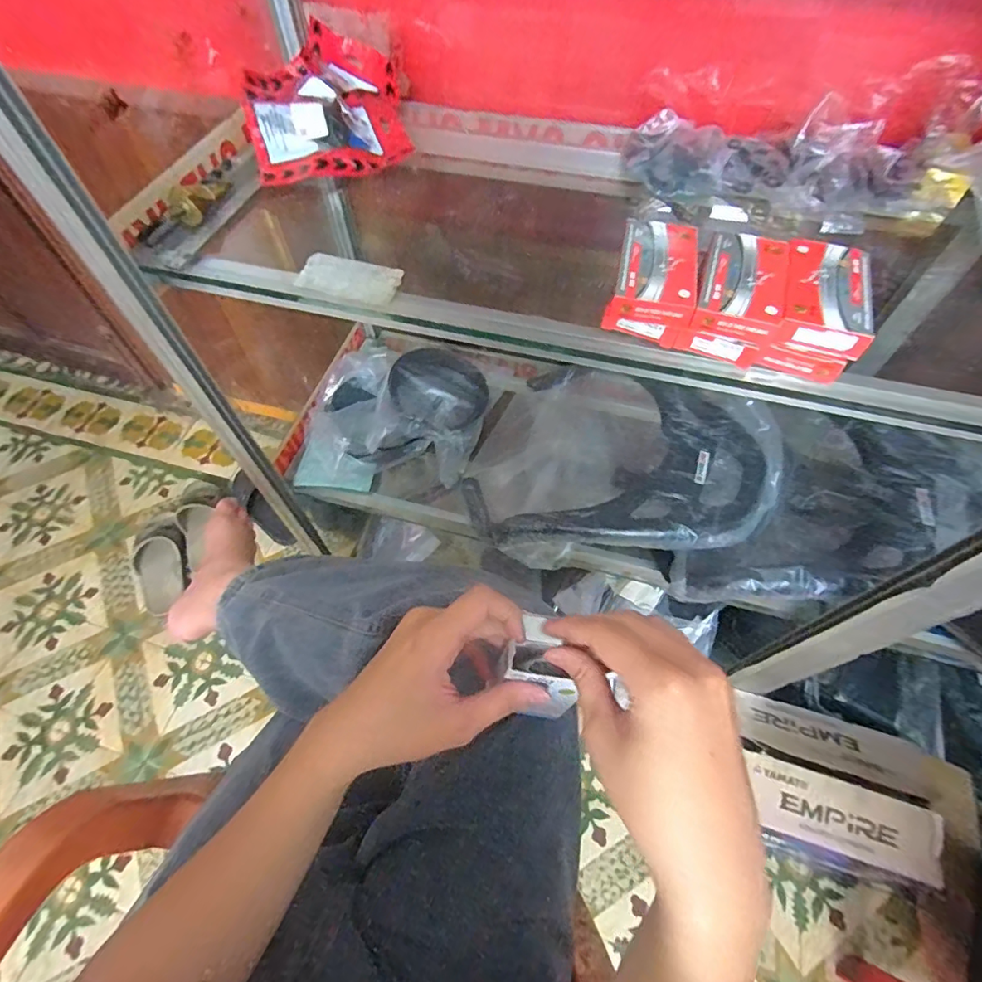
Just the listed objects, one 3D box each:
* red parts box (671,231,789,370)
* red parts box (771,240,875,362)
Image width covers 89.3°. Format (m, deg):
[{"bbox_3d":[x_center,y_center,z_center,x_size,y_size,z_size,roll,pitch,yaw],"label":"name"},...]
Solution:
[{"bbox_3d":[0.184,-0.146,0.376,0.058,0.042,0.095,18,60,11],"label":"red parts box"},{"bbox_3d":[0.238,-0.140,0.356,0.053,0.022,0.096,17,60,11],"label":"red parts box"}]

